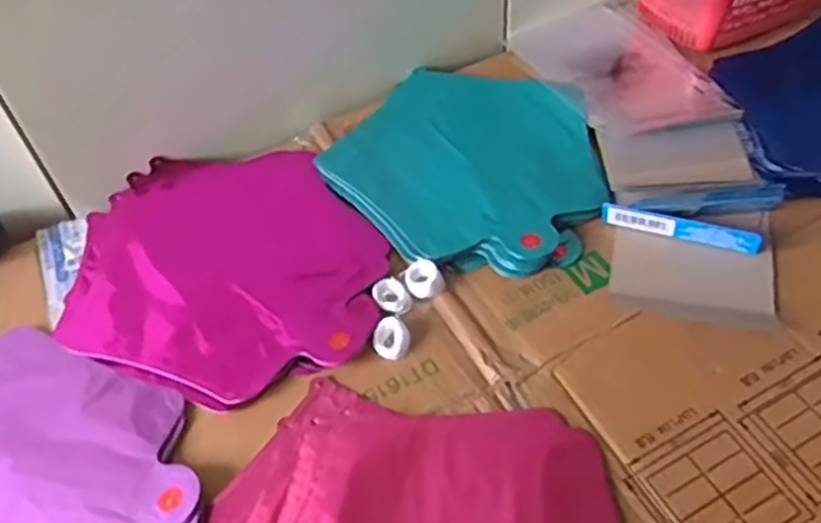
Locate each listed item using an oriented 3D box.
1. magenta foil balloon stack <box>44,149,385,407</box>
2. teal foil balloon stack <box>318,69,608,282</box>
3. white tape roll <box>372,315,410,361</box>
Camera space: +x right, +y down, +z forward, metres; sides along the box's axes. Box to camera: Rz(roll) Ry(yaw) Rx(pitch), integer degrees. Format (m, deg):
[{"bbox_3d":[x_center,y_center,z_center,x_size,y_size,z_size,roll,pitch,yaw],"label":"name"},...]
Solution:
[{"bbox_3d":[-0.150,-0.006,0.585,0.230,0.015,0.256,-19,50,-11],"label":"magenta foil balloon stack"},{"bbox_3d":[0.057,-0.089,0.645,0.227,0.017,0.235,26,56,25],"label":"teal foil balloon stack"},{"bbox_3d":[-0.014,0.054,0.527,0.025,0.013,0.028,-11,49,-4],"label":"white tape roll"}]

